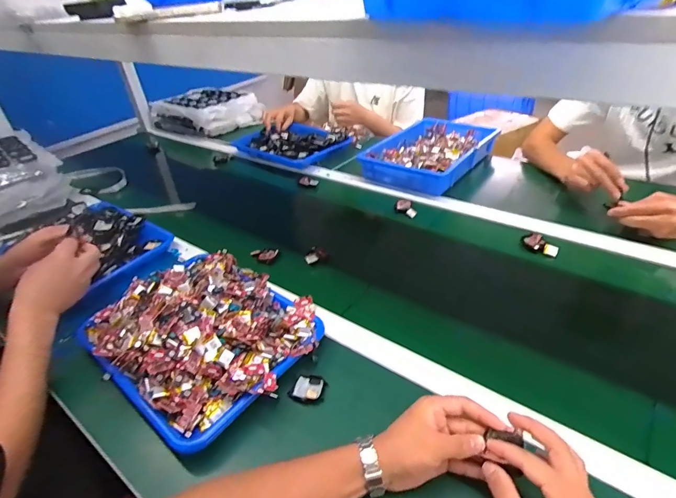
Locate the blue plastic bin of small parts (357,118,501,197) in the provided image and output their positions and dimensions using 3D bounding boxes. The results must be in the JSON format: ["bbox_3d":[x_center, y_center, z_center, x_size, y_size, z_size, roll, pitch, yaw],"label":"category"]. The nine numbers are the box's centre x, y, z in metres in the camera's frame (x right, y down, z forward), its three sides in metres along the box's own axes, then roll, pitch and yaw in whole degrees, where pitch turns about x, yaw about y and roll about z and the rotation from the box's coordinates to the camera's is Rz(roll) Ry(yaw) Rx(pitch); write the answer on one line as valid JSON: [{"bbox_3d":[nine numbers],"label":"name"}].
[{"bbox_3d":[0.247,-0.267,1.067,0.251,0.054,0.372,23,45,35],"label":"blue plastic bin of small parts"}]

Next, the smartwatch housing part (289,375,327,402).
[{"bbox_3d":[-0.039,0.190,0.531,0.044,0.011,0.043,10,39,22],"label":"smartwatch housing part"}]

